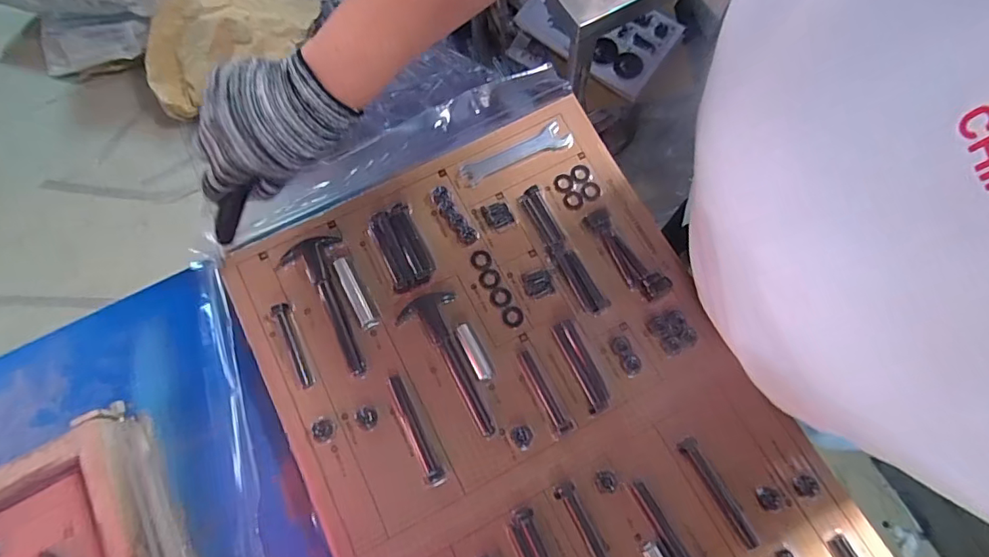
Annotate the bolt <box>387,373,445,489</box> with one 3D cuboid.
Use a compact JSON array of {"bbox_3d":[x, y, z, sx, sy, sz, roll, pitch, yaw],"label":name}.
[{"bbox_3d":[-0.067,0.126,0.420,0.017,0.015,0.096,-24,74,-7],"label":"bolt"}]

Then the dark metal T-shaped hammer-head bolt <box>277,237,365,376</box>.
[{"bbox_3d":[-0.146,0.022,0.442,0.051,0.023,0.130,-25,74,-7],"label":"dark metal T-shaped hammer-head bolt"}]

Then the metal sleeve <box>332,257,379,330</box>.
[{"bbox_3d":[-0.126,0.013,0.450,0.014,0.015,0.068,-29,75,-8],"label":"metal sleeve"}]

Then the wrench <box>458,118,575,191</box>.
[{"bbox_3d":[0.022,-0.122,0.495,0.115,0.008,0.030,-29,75,-8],"label":"wrench"}]

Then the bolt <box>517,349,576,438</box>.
[{"bbox_3d":[0.043,0.098,0.433,0.017,0.013,0.078,-25,74,-7],"label":"bolt"}]

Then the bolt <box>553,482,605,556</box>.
[{"bbox_3d":[0.074,0.202,0.401,0.015,0.010,0.077,-29,75,-8],"label":"bolt"}]

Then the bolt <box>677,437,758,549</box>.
[{"bbox_3d":[0.183,0.176,0.413,0.016,0.010,0.094,-30,75,-8],"label":"bolt"}]

